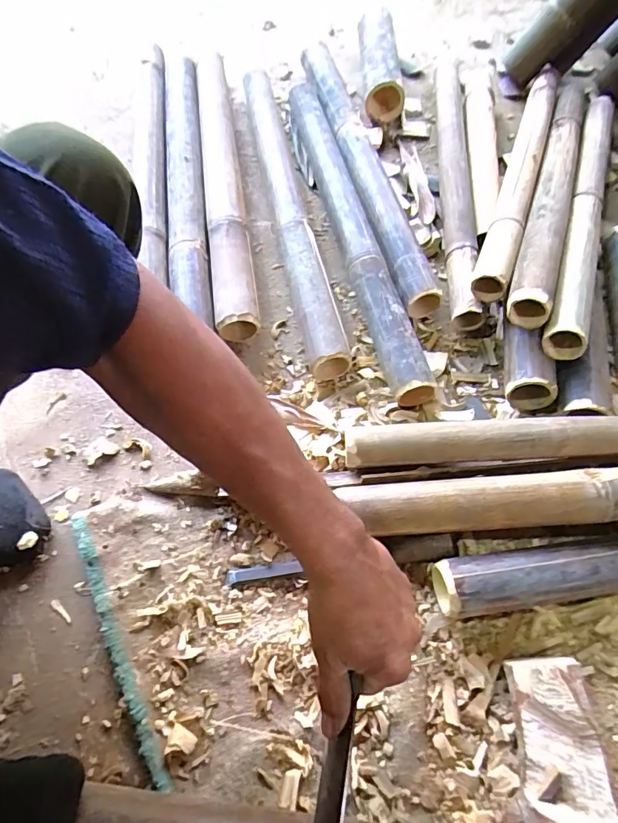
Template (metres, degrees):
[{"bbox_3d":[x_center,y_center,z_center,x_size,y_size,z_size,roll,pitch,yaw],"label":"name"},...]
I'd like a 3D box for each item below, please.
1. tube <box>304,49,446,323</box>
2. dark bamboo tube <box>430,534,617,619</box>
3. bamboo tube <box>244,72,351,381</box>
[{"bbox_3d":[0.083,-0.413,0.763,0.060,0.049,0.603,-13,65,-8],"label":"tube"},{"bbox_3d":[0.258,0.169,0.491,0.251,0.055,0.058,-8,64,-5],"label":"dark bamboo tube"},{"bbox_3d":[-0.034,-0.330,0.738,0.058,0.054,0.623,-10,65,-7],"label":"bamboo tube"}]

